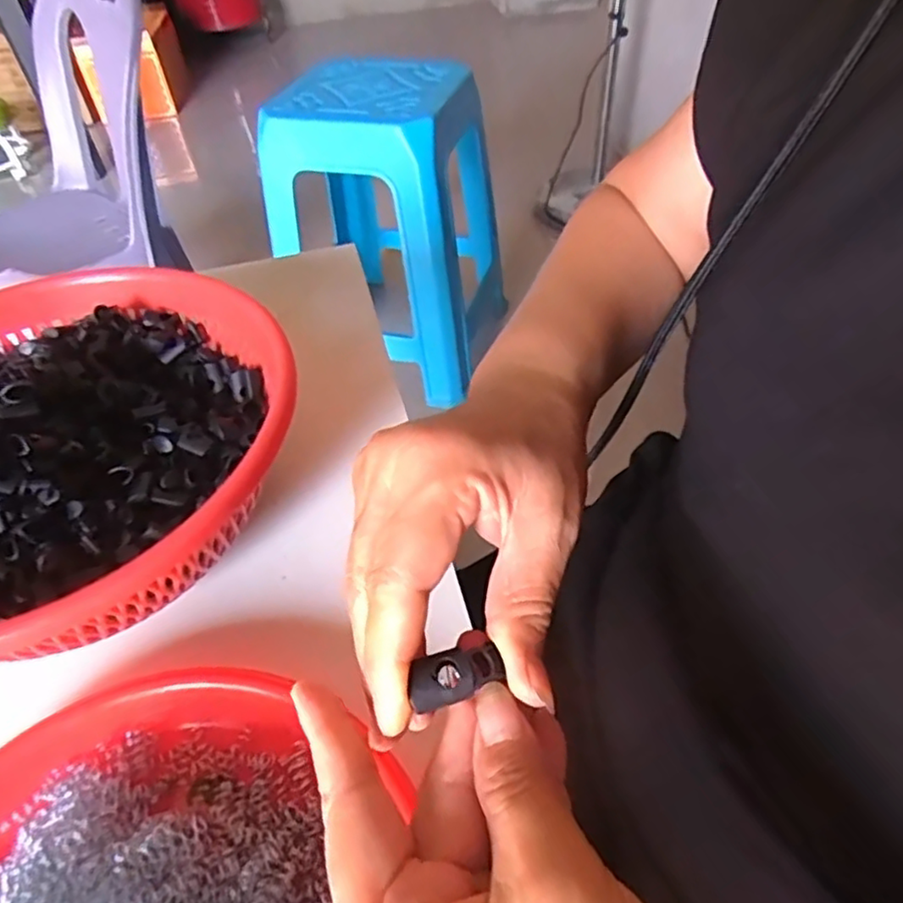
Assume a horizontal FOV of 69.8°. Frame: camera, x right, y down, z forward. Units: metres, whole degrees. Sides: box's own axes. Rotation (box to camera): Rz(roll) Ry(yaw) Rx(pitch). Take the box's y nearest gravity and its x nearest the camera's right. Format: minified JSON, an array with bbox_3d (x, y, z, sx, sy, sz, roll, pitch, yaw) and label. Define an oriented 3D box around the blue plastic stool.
[{"bbox_3d":[-0.104,-0.383,1.136,0.326,0.455,0.329,10,48,14],"label":"blue plastic stool"}]

